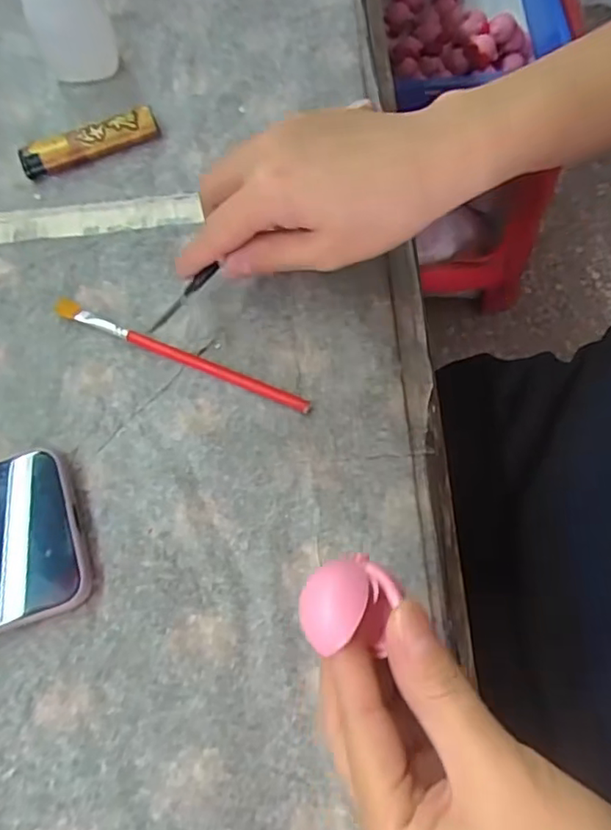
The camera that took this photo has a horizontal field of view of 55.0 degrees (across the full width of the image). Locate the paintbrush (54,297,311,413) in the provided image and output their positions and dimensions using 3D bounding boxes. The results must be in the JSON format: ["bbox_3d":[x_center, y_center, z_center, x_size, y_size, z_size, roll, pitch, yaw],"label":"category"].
[{"bbox_3d":[-0.064,-0.031,0.298,0.144,0.006,0.010,22,73,10],"label":"paintbrush"}]

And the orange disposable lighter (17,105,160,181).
[{"bbox_3d":[-0.125,-0.156,0.339,0.079,0.012,0.018,-22,71,-5],"label":"orange disposable lighter"}]

